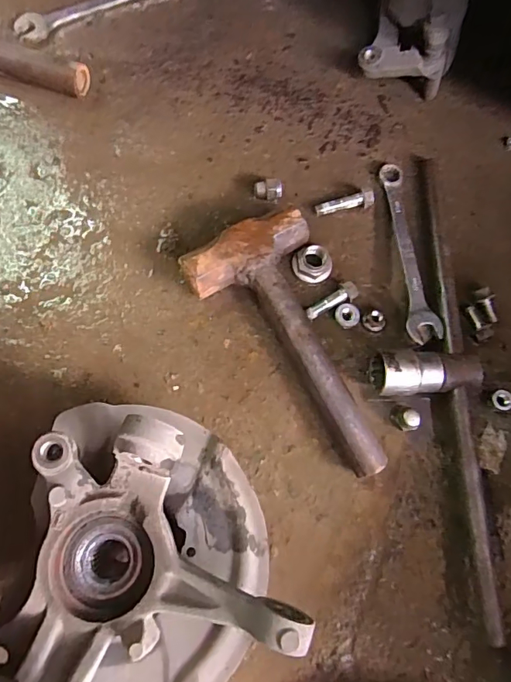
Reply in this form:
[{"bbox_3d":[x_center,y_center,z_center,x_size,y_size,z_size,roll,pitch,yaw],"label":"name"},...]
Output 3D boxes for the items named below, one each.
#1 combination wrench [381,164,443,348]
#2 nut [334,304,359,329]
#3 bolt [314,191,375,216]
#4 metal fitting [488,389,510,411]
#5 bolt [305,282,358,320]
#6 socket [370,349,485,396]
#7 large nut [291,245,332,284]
[{"bbox_3d":[0.159,-0.096,0.477,0.034,0.009,0.200,-3,69,-1],"label":"combination wrench"},{"bbox_3d":[0.092,-0.025,0.464,0.024,0.011,0.022,0,75,-1],"label":"nut"},{"bbox_3d":[0.095,-0.145,0.492,0.064,0.017,0.013,-10,75,-4],"label":"bolt"},{"bbox_3d":[0.236,0.057,0.445,0.019,0.013,0.021,-15,75,-5],"label":"metal fitting"},{"bbox_3d":[0.077,-0.039,0.466,0.056,0.016,0.017,-29,77,-9],"label":"bolt"},{"bbox_3d":[0.161,0.029,0.435,0.098,0.037,0.041,-3,75,-2],"label":"socket"},{"bbox_3d":[0.057,-0.077,0.472,0.035,0.023,0.035,0,75,-1],"label":"large nut"}]

